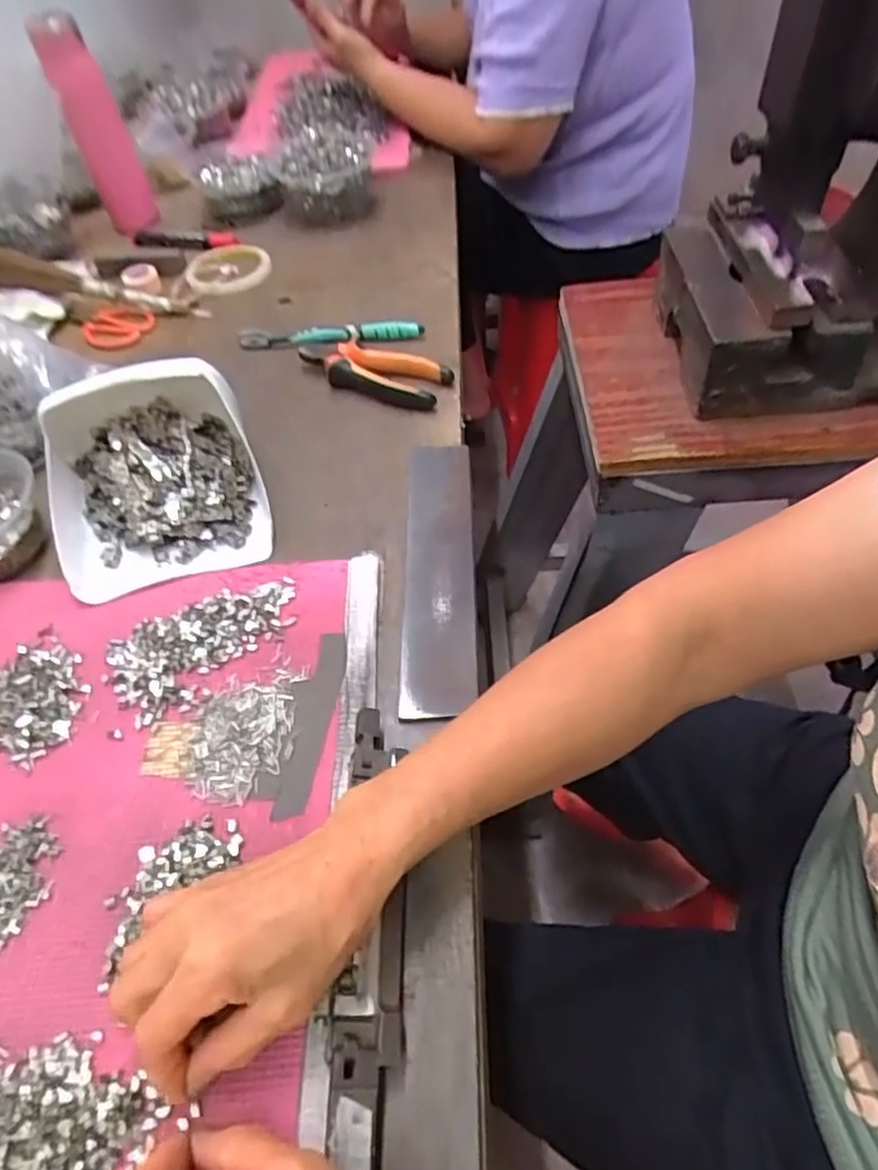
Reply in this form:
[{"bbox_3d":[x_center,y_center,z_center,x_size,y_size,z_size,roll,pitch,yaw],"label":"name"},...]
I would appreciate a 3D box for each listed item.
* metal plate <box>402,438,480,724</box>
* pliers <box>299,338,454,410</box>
[{"bbox_3d":[0.001,-0.019,0.496,0.049,0.010,0.241,-1,51,3],"label":"metal plate"},{"bbox_3d":[-0.063,-0.201,0.636,0.149,0.023,0.058,22,56,20],"label":"pliers"}]

